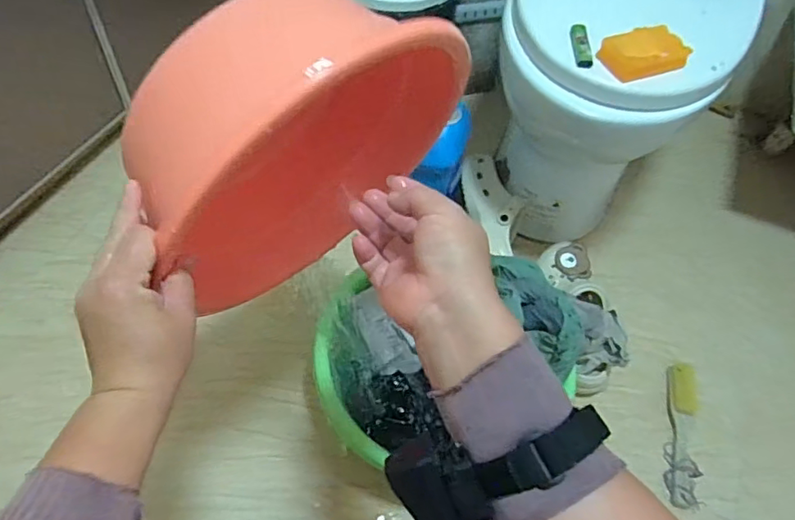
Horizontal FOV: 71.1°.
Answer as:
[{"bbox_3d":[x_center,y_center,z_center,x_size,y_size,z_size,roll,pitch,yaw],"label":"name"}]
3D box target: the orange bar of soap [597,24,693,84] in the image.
[{"bbox_3d":[0.315,-0.267,0.710,0.101,0.036,0.071,-22,59,-20],"label":"orange bar of soap"}]

